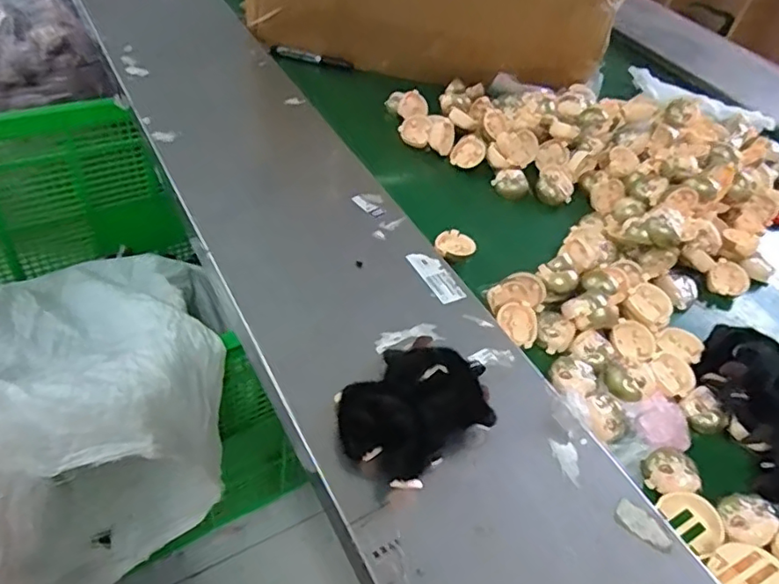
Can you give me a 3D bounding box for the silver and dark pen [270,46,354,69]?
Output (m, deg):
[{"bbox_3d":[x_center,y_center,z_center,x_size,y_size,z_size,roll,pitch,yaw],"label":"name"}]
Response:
[{"bbox_3d":[-0.135,-0.409,1.017,0.141,0.017,0.017,5,46,-18],"label":"silver and dark pen"}]

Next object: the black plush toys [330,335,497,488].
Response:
[{"bbox_3d":[0.030,0.094,0.507,0.158,0.057,0.103,-29,58,-33],"label":"black plush toys"}]

